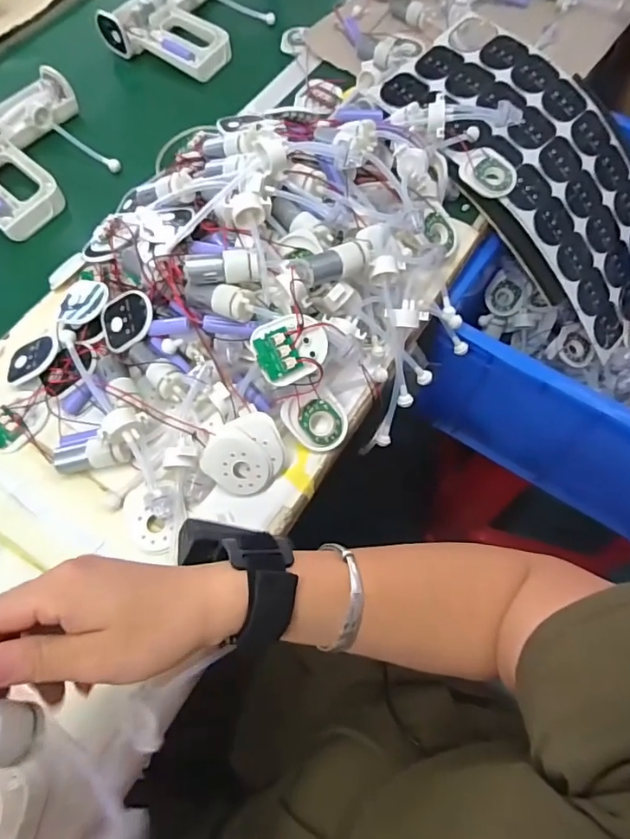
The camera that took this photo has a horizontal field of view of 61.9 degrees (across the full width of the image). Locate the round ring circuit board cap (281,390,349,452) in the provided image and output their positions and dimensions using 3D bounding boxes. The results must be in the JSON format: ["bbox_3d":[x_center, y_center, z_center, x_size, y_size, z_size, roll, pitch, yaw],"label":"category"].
[{"bbox_3d":[0.001,0.001,0.463,0.046,0.014,0.058,-43,98,-5],"label":"round ring circuit board cap"}]

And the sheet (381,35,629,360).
[{"bbox_3d":[0.260,-0.276,0.613,0.198,0.093,0.401,-42,98,-19],"label":"sheet"}]

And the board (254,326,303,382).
[{"bbox_3d":[-0.029,-0.051,0.414,0.031,0.004,0.034,-25,99,-2],"label":"board"}]

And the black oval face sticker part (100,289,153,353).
[{"bbox_3d":[-0.174,-0.089,0.483,0.057,0.006,0.054,-1,87,26],"label":"black oval face sticker part"}]

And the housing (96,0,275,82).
[{"bbox_3d":[-0.176,-0.585,0.763,0.177,0.054,0.211,32,69,17],"label":"housing"}]

